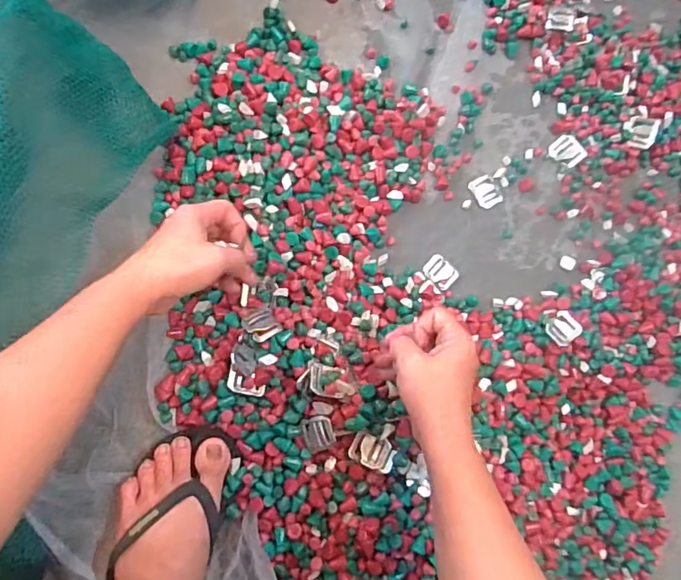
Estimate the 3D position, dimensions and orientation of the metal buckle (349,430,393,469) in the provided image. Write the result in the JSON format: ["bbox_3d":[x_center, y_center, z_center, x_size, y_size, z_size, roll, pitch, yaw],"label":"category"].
[{"bbox_3d":[0.028,0.151,0.492,0.036,0.011,0.028,21,82,-5],"label":"metal buckle"}]

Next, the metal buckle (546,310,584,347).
[{"bbox_3d":[0.241,0.042,0.562,0.037,0.005,0.030,-44,75,-9],"label":"metal buckle"}]

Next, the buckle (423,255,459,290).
[{"bbox_3d":[0.110,-0.020,0.570,0.037,0.006,0.029,39,81,-2],"label":"buckle"}]

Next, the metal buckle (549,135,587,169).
[{"bbox_3d":[0.262,-0.160,0.597,0.033,0.010,0.036,-41,90,-10],"label":"metal buckle"}]

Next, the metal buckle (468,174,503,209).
[{"bbox_3d":[0.164,-0.111,0.586,0.029,0.004,0.036,-31,89,-10],"label":"metal buckle"}]

